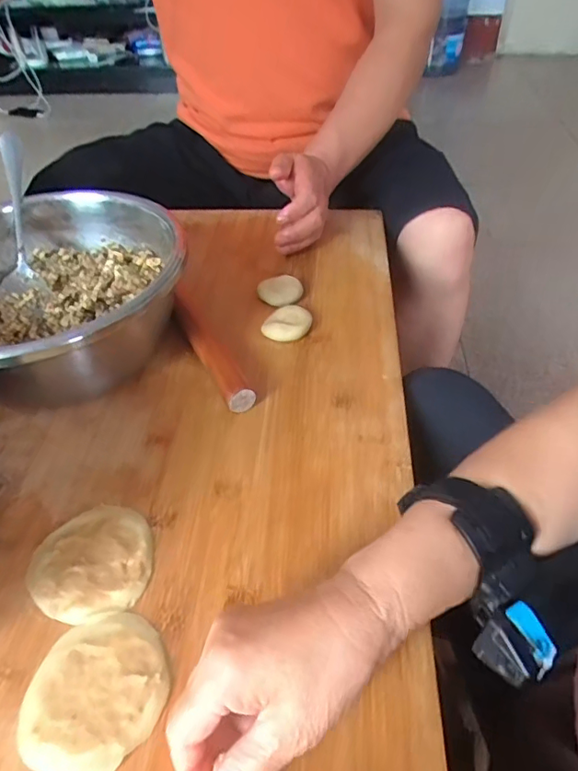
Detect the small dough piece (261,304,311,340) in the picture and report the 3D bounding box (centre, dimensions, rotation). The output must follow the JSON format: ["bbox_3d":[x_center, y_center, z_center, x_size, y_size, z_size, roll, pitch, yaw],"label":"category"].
[{"bbox_3d":[-0.002,-0.061,0.512,0.047,0.014,0.041,-2,46,1],"label":"small dough piece"}]

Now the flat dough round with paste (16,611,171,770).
[{"bbox_3d":[-0.107,0.171,0.294,0.074,0.005,0.081,-2,46,2],"label":"flat dough round with paste"}]

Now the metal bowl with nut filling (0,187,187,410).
[{"bbox_3d":[-0.229,-0.079,0.483,0.208,0.101,0.244,30,54,28],"label":"metal bowl with nut filling"}]

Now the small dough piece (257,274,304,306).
[{"bbox_3d":[-0.009,-0.102,0.552,0.040,0.015,0.042,-2,46,2],"label":"small dough piece"}]

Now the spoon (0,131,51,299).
[{"bbox_3d":[-0.270,-0.171,0.519,0.042,0.017,0.170,-8,84,-5],"label":"spoon"}]

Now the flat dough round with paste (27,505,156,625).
[{"bbox_3d":[-0.132,0.116,0.349,0.078,0.007,0.078,-2,46,2],"label":"flat dough round with paste"}]

